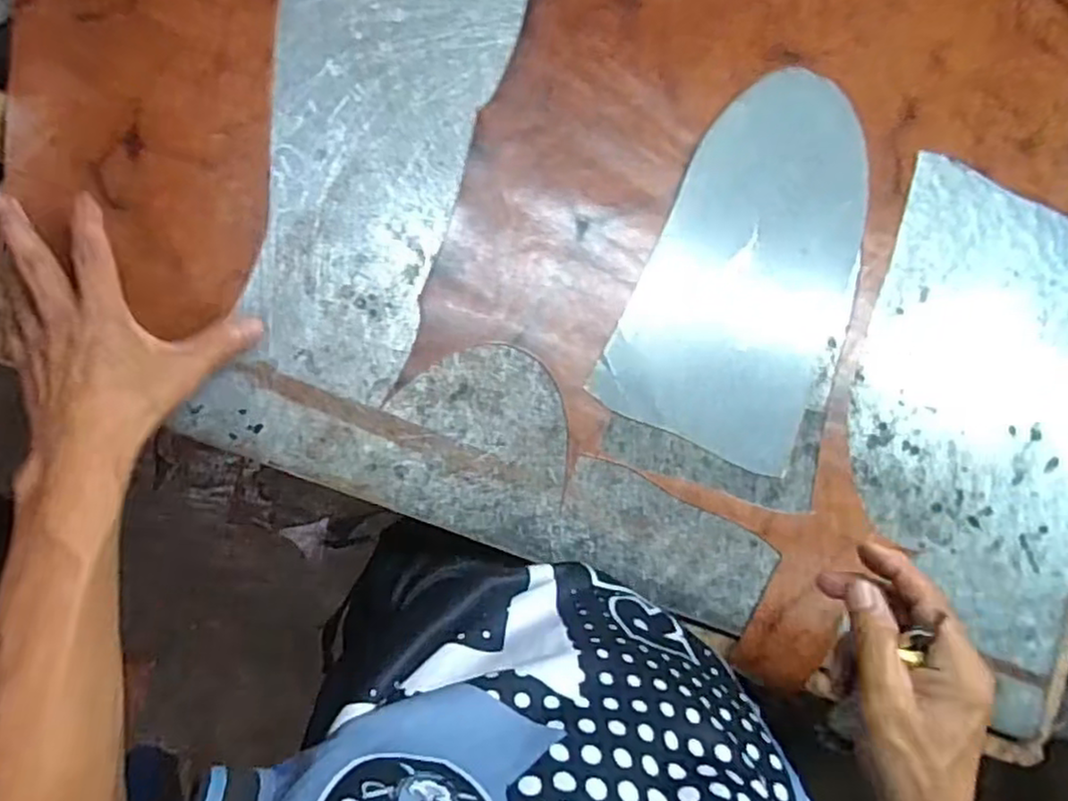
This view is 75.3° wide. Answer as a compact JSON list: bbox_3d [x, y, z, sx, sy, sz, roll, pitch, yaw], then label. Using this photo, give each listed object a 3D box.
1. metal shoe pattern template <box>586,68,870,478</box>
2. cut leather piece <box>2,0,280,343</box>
[{"bbox_3d":[0.174,-0.101,0.531,0.165,0.009,0.288,26,87,-10],"label":"metal shoe pattern template"},{"bbox_3d":[-0.254,-0.188,0.451,0.156,0.019,0.269,4,90,-11],"label":"cut leather piece"}]

